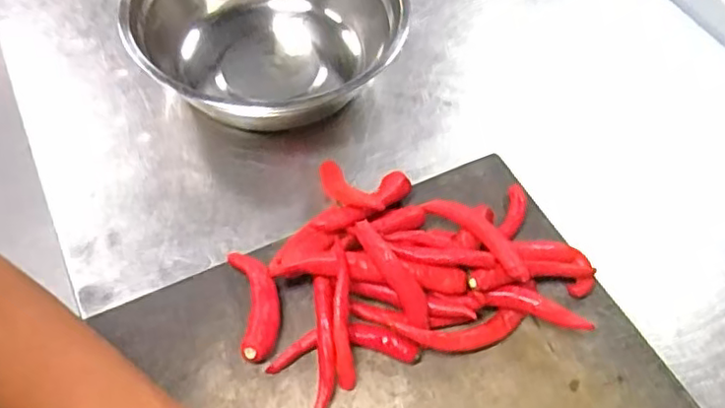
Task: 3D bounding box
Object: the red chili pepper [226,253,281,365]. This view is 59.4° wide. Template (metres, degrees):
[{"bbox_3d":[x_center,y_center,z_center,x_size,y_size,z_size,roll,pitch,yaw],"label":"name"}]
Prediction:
[{"bbox_3d":[-0.077,0.071,0.465,0.031,0.024,0.085,-11,58,-10],"label":"red chili pepper"}]

